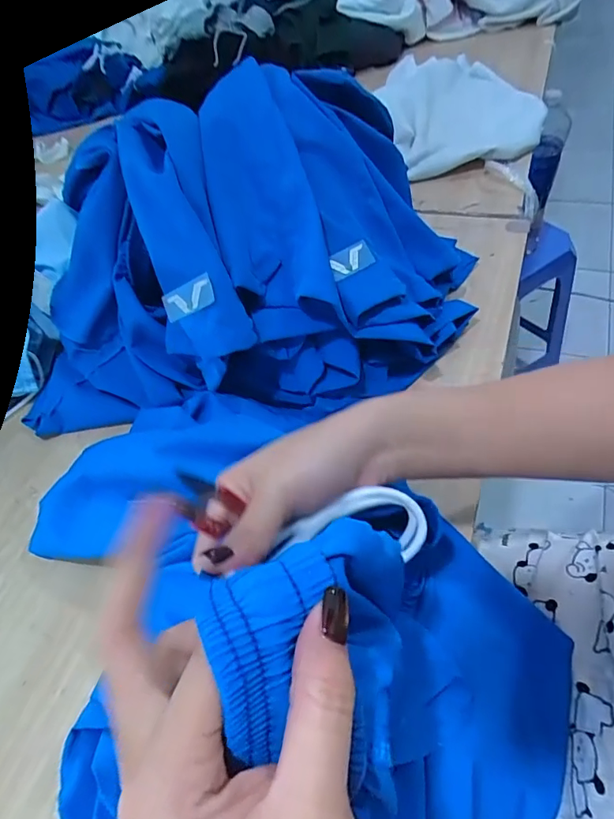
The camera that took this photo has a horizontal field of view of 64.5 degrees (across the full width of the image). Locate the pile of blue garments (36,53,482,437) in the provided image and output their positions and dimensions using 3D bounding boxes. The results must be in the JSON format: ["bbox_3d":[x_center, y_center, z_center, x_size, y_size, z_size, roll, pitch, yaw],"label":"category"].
[{"bbox_3d":[-0.067,-0.173,0.506,0.462,0.214,0.319,-5,53,6],"label":"pile of blue garments"}]

